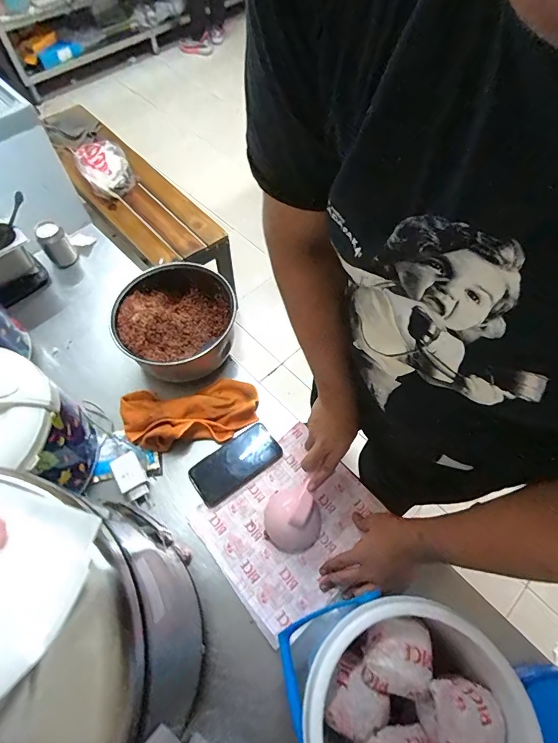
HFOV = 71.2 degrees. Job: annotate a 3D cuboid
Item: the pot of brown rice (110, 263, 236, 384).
[{"bbox_3d":[-0.205,-0.103,0.778,0.221,0.127,0.214,0,62,0],"label":"pot of brown rice"}]

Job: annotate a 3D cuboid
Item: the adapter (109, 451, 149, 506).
[{"bbox_3d":[-0.261,0.190,0.692,0.044,0.035,0.083,-28,65,-14],"label":"adapter"}]

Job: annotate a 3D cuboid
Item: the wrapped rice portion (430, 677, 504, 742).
[{"bbox_3d":[0.191,0.356,0.389,0.064,0.044,0.074,3,62,2],"label":"wrapped rice portion"}]

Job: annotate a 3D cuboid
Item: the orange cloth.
[{"bbox_3d":[-0.170,0.076,0.737,0.249,0.055,0.117,-7,62,-4],"label":"orange cloth"}]

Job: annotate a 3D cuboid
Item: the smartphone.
[{"bbox_3d":[-0.079,0.168,0.716,0.163,0.010,0.084,-34,67,-17],"label":"smartphone"}]

